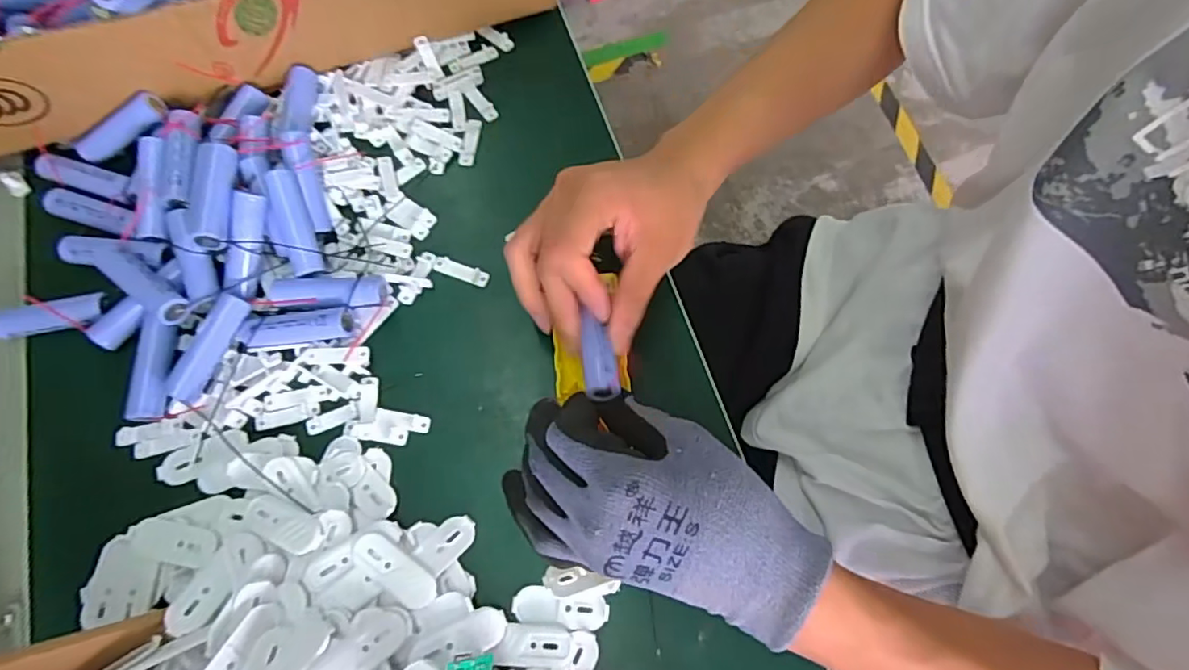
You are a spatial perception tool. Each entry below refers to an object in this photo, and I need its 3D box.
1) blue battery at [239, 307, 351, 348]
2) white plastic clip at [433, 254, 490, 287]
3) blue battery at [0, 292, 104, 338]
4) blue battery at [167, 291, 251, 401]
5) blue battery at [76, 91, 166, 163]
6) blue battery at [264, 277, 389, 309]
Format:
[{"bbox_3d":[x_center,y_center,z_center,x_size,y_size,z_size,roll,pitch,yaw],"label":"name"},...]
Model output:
[{"bbox_3d":[-0.177,-0.004,0.344,0.067,0.018,0.015,-5,72,-1],"label":"blue battery"},{"bbox_3d":[-0.086,-0.042,0.373,0.038,0.004,0.011,20,73,7],"label":"white plastic clip"},{"bbox_3d":[-0.335,-0.011,0.358,0.065,0.015,0.018,-11,72,-3],"label":"blue battery"},{"bbox_3d":[-0.225,0.007,0.343,0.017,0.020,0.067,19,73,7],"label":"blue battery"},{"bbox_3d":[-0.316,-0.137,0.385,0.066,0.014,0.017,-30,73,8],"label":"blue battery"},{"bbox_3d":[-0.161,-0.024,0.354,0.068,0.022,0.019,-1,72,1],"label":"blue battery"}]

